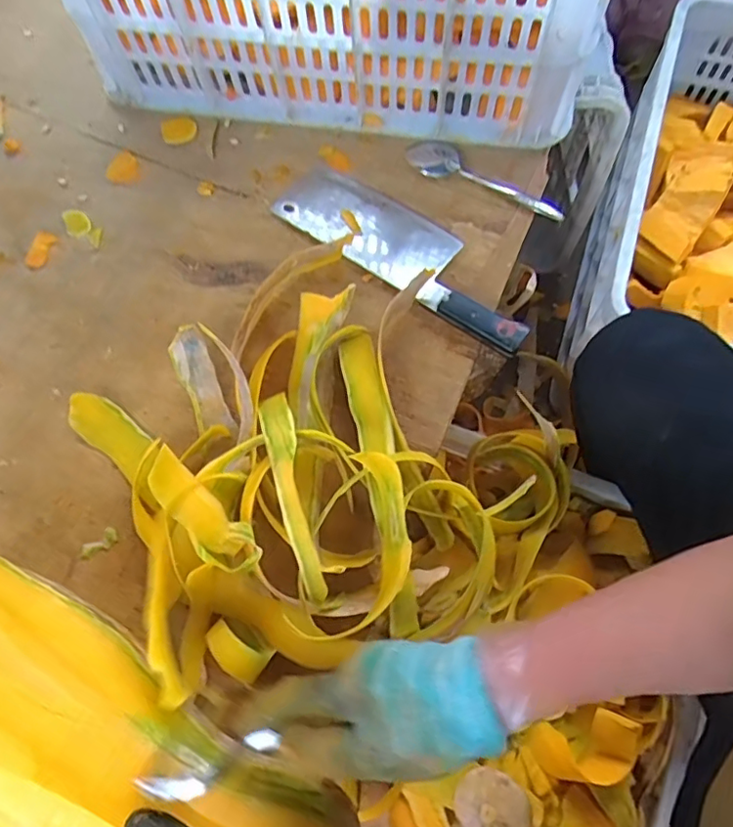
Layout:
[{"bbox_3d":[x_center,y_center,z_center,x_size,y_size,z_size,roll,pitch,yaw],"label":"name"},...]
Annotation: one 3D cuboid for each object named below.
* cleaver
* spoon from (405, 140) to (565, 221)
[{"bbox_3d":[0.037,-0.151,0.519,0.264,0.029,0.085,38,75,14],"label":"cleaver"},{"bbox_3d":[0.115,-0.229,0.553,0.162,0.015,0.035,24,73,11],"label":"spoon"}]

